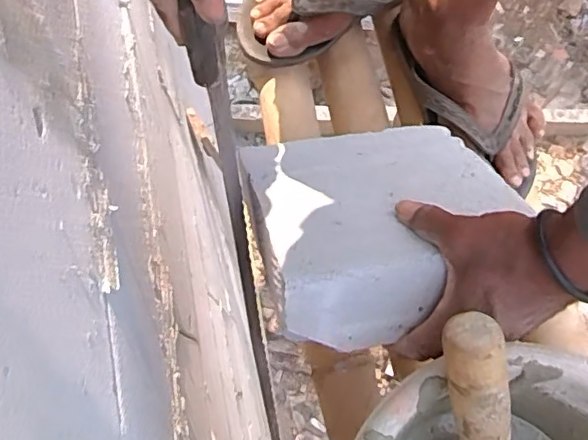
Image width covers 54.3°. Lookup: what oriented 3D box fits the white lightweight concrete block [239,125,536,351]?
[{"bbox_3d":[0.061,-0.001,0.466,0.196,0.075,0.205,-6,33,-9],"label":"white lightweight concrete block"}]

